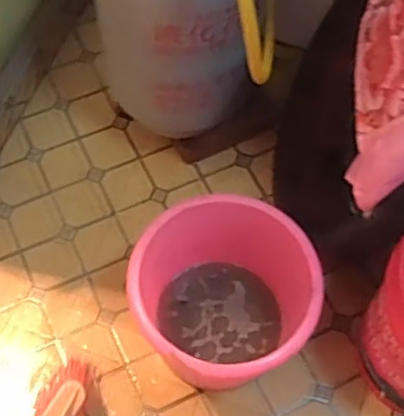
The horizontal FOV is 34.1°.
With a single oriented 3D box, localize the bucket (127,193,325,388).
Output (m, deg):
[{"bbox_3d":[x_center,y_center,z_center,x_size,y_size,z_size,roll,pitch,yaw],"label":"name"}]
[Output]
[{"bbox_3d":[0.034,0.178,1.199,0.289,0.306,0.294,1,63,-2],"label":"bucket"}]

